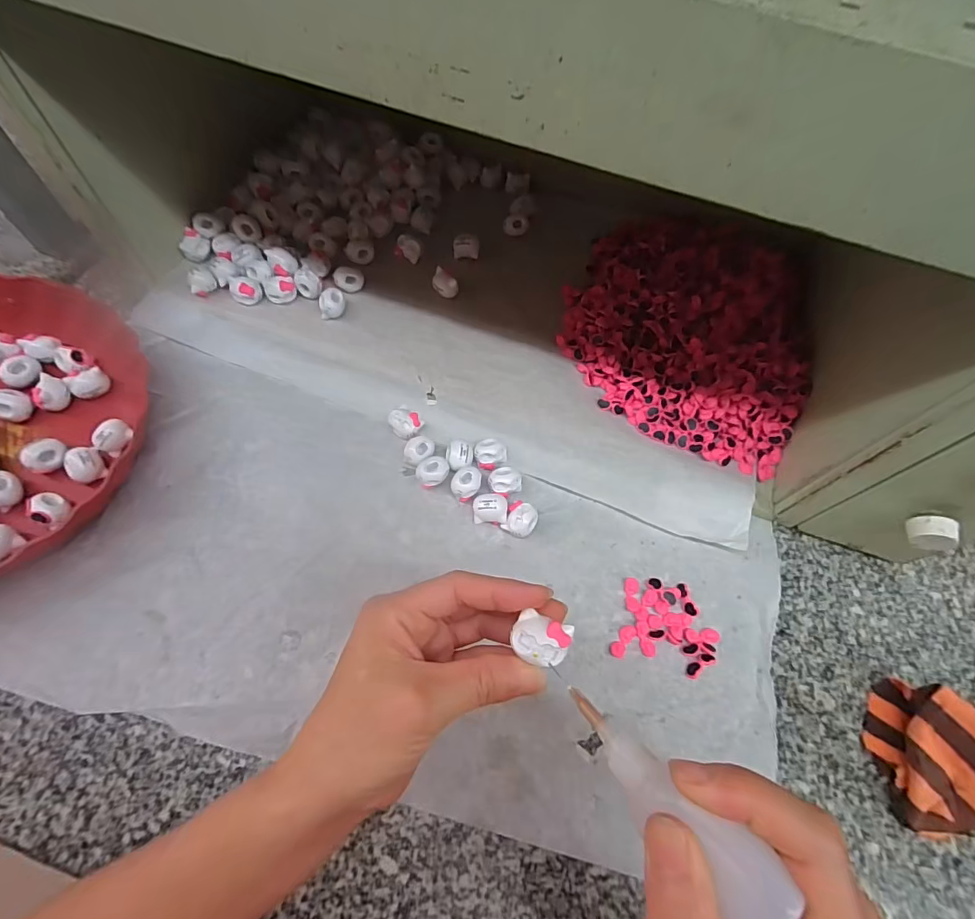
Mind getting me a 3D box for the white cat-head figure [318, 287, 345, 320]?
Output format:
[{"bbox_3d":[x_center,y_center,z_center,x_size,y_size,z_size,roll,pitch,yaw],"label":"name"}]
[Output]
[{"bbox_3d":[-0.134,-0.135,0.416,0.022,0.023,0.020,2,63,-5],"label":"white cat-head figure"}]

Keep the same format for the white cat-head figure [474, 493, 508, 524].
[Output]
[{"bbox_3d":[0.002,0.039,0.363,0.025,0.020,0.019,6,63,-3],"label":"white cat-head figure"}]

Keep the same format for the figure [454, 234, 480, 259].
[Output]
[{"bbox_3d":[-0.020,-0.205,0.463,0.025,0.019,0.014,7,63,-2],"label":"figure"}]

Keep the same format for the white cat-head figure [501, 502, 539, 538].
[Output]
[{"bbox_3d":[0.026,0.046,0.360,0.022,0.017,0.025,31,65,10],"label":"white cat-head figure"}]

